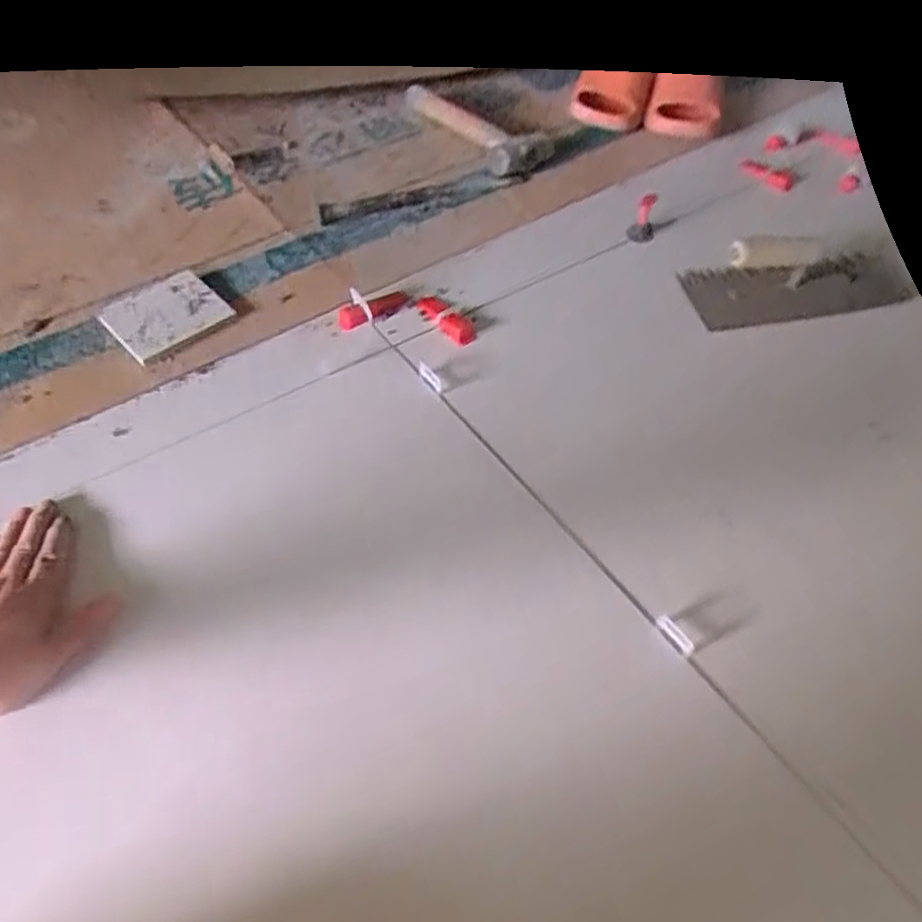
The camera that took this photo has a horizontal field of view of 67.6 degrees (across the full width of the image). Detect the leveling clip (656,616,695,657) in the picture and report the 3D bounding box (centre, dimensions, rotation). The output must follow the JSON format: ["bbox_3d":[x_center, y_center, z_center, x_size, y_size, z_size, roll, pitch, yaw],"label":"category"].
[{"bbox_3d":[0.175,0.143,0.562,0.011,0.013,0.035,-29,59,-24],"label":"leveling clip"}]

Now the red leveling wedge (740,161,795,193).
[{"bbox_3d":[0.446,-0.417,1.003,0.107,0.022,0.013,9,49,-26],"label":"red leveling wedge"}]

